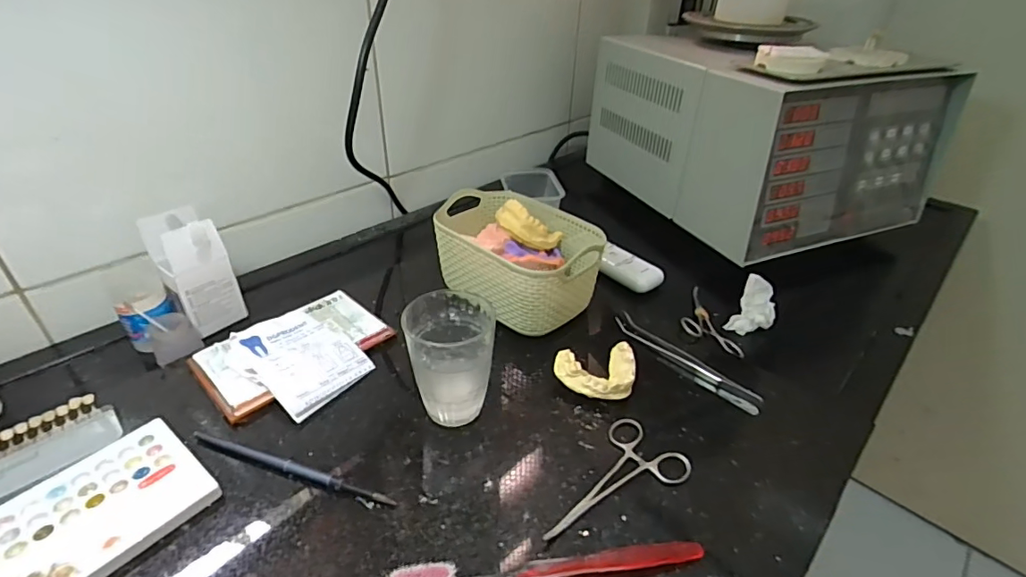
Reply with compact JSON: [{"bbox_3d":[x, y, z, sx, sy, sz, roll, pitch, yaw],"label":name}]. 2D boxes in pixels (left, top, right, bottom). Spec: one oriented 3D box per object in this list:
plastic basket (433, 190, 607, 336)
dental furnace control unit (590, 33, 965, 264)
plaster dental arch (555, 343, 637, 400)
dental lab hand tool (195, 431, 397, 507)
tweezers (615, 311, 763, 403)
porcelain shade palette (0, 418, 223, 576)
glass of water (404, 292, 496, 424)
[{"bbox_3d":[-0.004,-0.031,0.533,0.102,0.085,0.179,-27,45,-35],"label":"plastic basket"},{"bbox_3d":[0.350,-0.235,0.725,0.334,0.195,0.359,-14,38,-21],"label":"dental furnace control unit"},{"bbox_3d":[0.074,0.074,0.437,0.070,0.028,0.048,-9,37,-15],"label":"plaster dental arch"},{"bbox_3d":[-0.158,0.128,0.363,0.161,0.006,0.010,13,37,14],"label":"dental lab hand tool"},{"bbox_3d":[0.158,0.064,0.472,0.018,0.012,0.146,-28,45,-35],"label":"tweezers"},{"bbox_3d":[-0.281,0.151,0.319,0.096,0.010,0.152,27,42,30],"label":"porcelain shade palette"},{"bbox_3d":[-0.047,0.057,0.402,0.069,0.090,0.062,-6,36,-11],"label":"glass of water"}]

